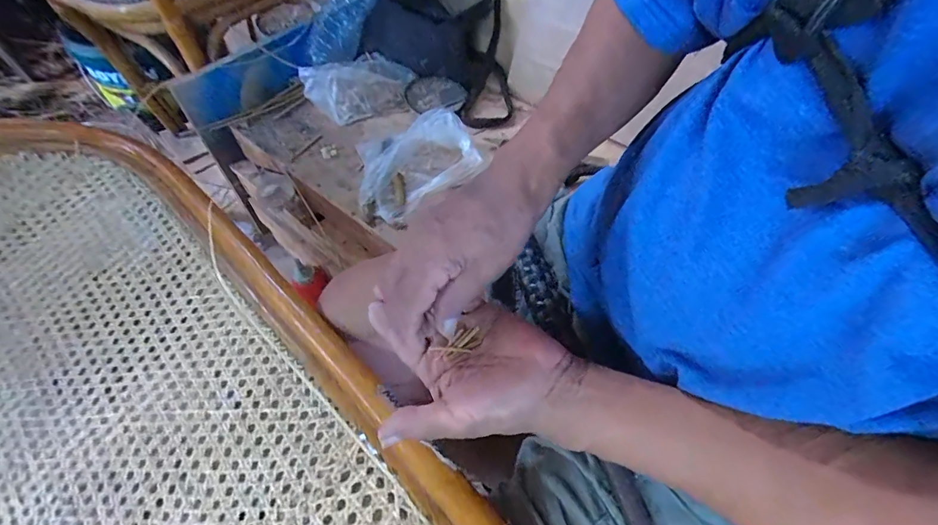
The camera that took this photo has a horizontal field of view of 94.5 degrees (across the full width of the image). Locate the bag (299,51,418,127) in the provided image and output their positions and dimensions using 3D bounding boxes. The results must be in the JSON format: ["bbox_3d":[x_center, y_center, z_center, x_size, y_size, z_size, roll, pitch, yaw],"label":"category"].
[{"bbox_3d":[-0.181,-0.304,0.732,0.178,0.056,0.120,-25,58,-15],"label":"bag"}]

